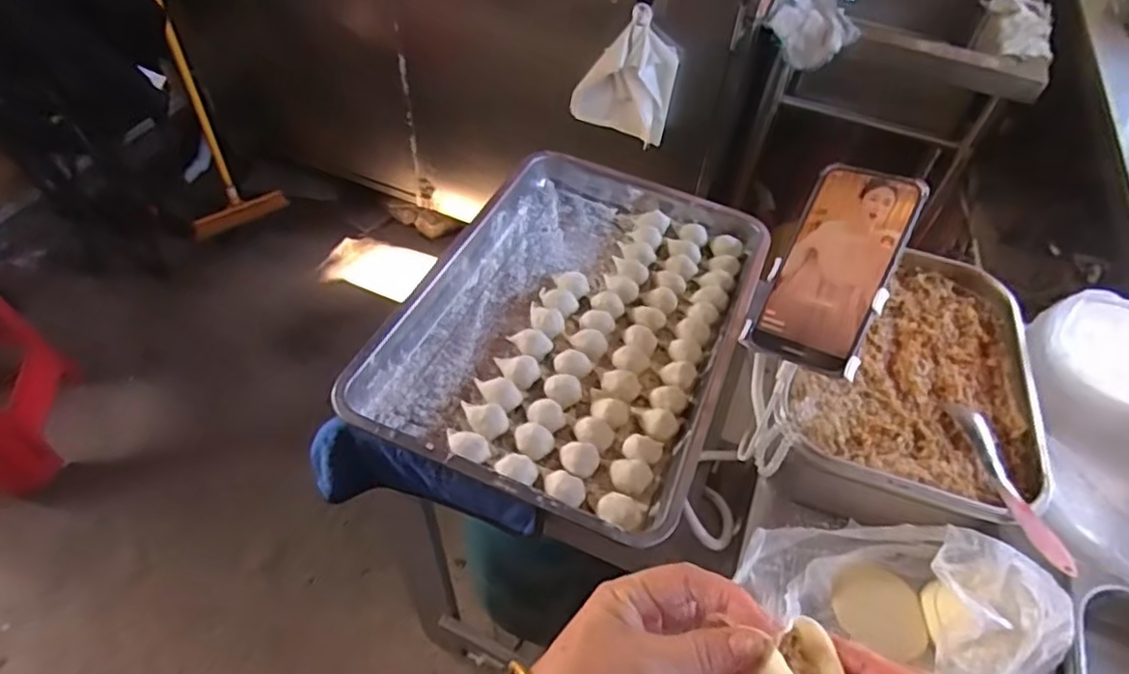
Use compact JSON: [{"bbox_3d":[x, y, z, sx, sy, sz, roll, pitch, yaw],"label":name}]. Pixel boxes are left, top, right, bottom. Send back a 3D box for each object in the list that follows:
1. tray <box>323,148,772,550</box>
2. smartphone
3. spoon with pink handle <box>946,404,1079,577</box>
[{"bbox_3d":[0.020,-0.032,0.753,0.348,0.064,0.505,22,53,11],"label":"tray"},{"bbox_3d":[0.206,-0.054,0.497,0.078,0.006,0.160,21,81,30],"label":"smartphone"},{"bbox_3d":[0.357,0.116,0.529,0.026,0.018,0.164,5,39,-2],"label":"spoon with pink handle"}]

